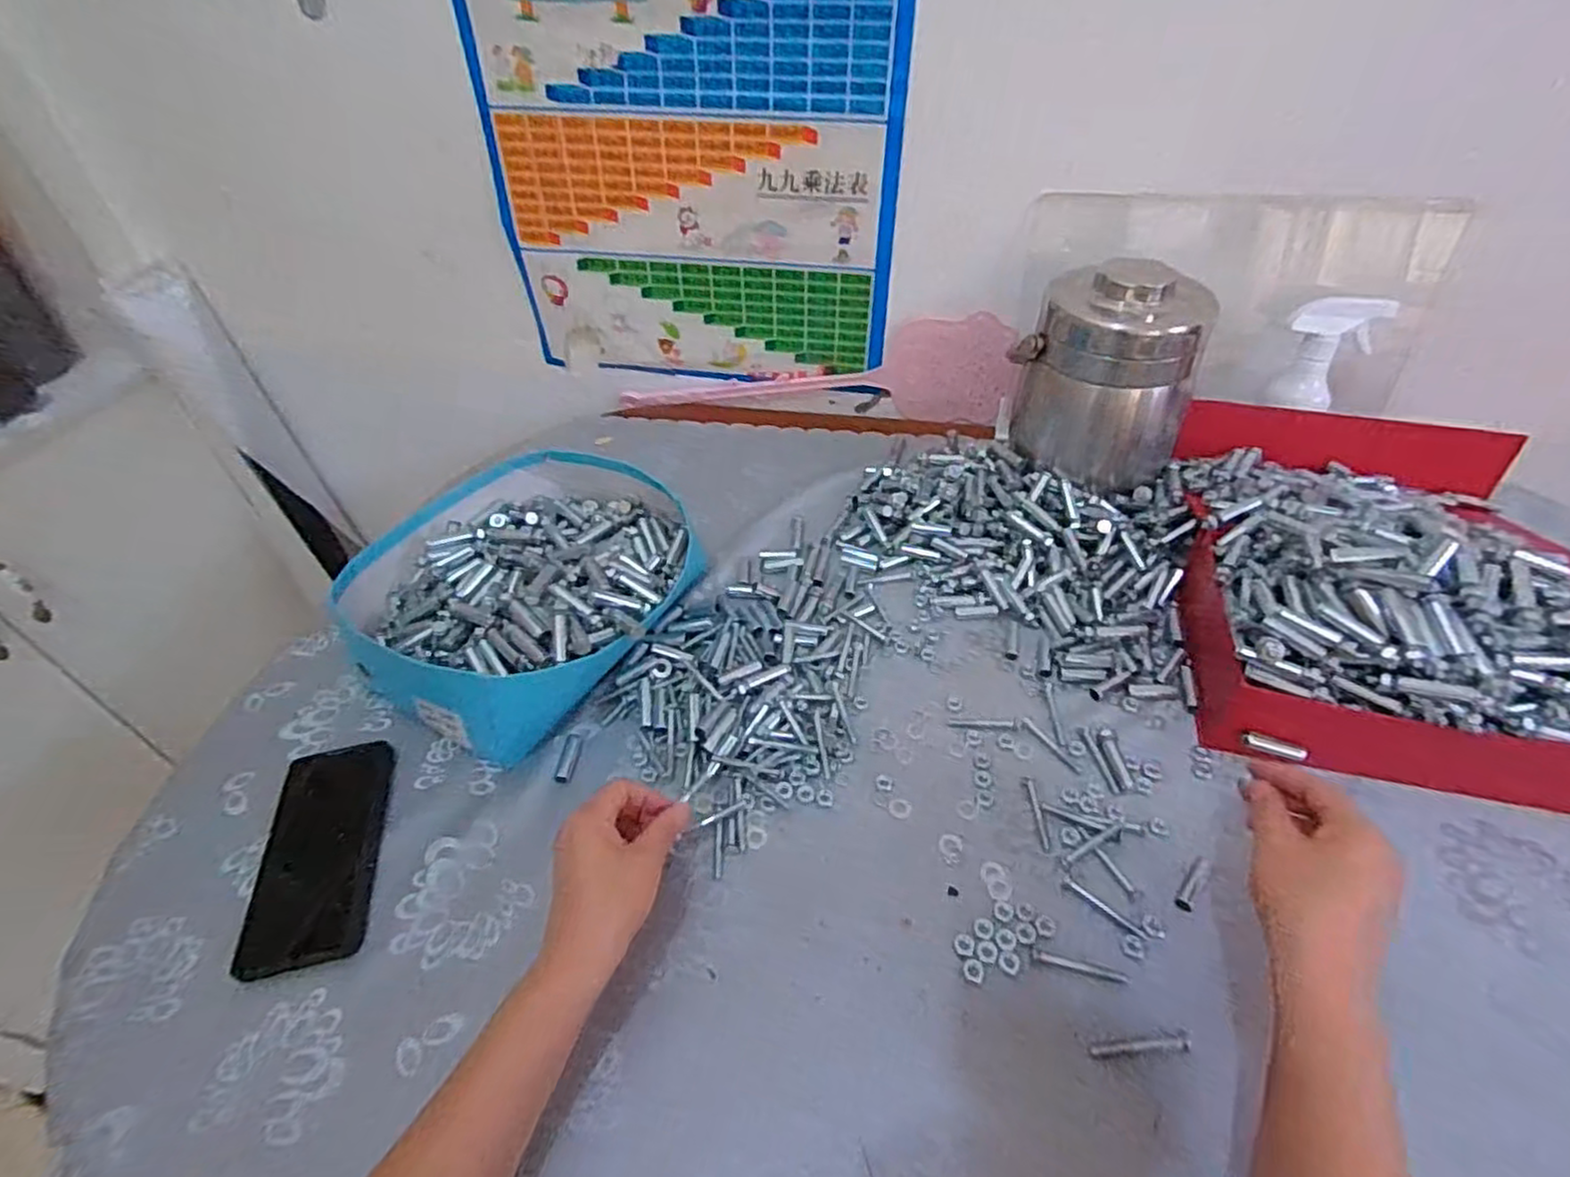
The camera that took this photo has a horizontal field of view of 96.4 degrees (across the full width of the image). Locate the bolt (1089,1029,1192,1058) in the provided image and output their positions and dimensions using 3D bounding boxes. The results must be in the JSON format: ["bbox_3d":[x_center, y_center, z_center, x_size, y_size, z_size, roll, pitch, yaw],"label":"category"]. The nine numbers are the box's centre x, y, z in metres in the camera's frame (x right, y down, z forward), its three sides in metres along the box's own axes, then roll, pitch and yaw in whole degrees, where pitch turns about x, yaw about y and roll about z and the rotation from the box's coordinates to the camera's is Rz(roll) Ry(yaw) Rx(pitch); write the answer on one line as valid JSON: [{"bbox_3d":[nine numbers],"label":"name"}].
[{"bbox_3d":[0.204,0.263,0.402,0.056,0.005,0.011,-7,45,-4],"label":"bolt"}]

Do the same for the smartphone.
[{"bbox_3d":[-0.339,0.189,0.515,0.078,0.012,0.167,-12,45,-8],"label":"smartphone"}]

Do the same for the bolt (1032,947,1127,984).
[{"bbox_3d":[0.183,0.234,0.436,0.056,0.004,0.008,11,47,15],"label":"bolt"}]

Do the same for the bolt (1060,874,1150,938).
[{"bbox_3d":[0.210,0.209,0.461,0.056,0.004,0.008,32,55,31],"label":"bolt"}]

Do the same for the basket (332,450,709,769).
[{"bbox_3d":[-0.226,-0.013,0.648,0.280,0.089,0.315,19,49,21],"label":"basket"}]

